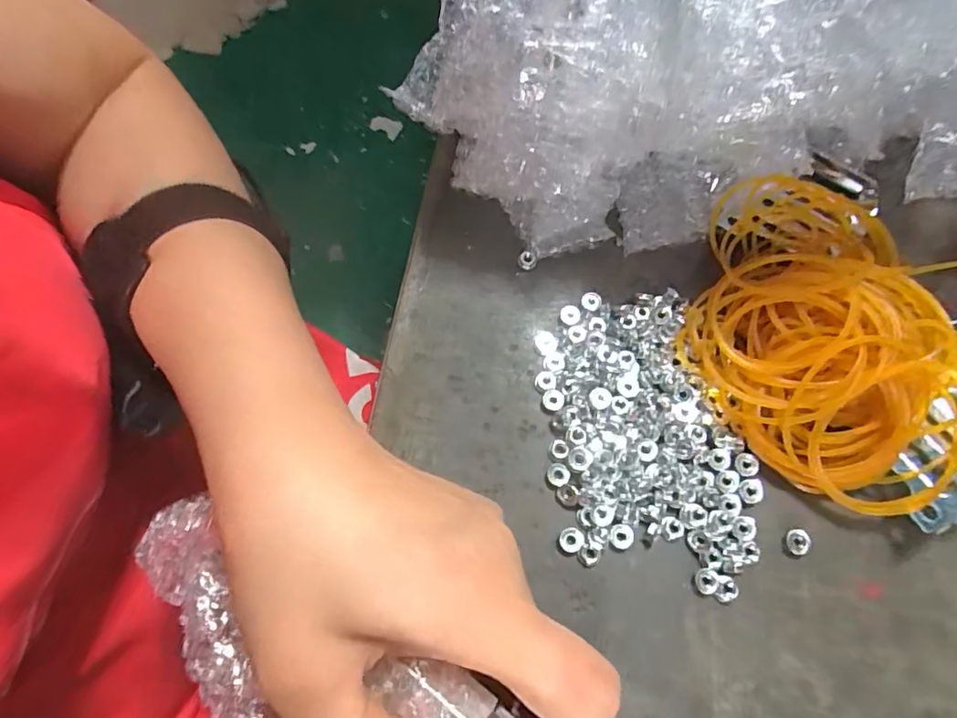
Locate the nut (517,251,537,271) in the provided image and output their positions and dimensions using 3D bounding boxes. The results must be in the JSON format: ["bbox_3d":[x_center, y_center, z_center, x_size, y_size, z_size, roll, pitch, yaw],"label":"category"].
[{"bbox_3d":[0.022,-0.045,0.241,0.009,0.008,0.006,20,72,9],"label":"nut"}]

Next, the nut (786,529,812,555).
[{"bbox_3d":[0.121,0.070,0.199,0.008,0.006,0.009,4,71,3],"label":"nut"}]

